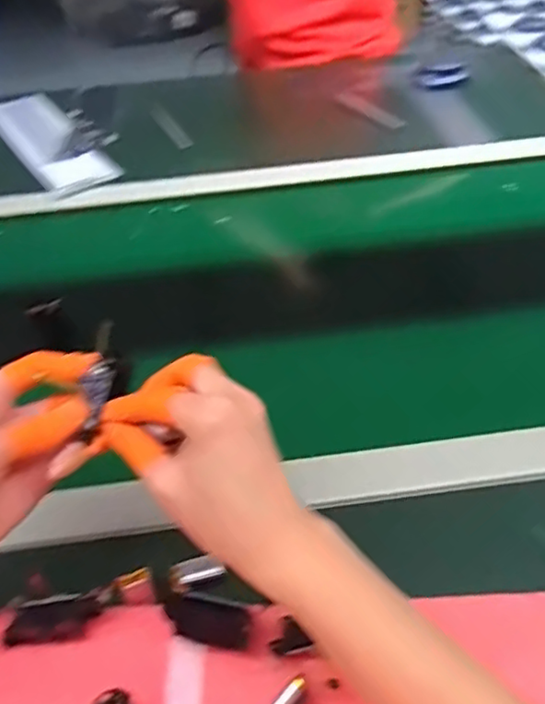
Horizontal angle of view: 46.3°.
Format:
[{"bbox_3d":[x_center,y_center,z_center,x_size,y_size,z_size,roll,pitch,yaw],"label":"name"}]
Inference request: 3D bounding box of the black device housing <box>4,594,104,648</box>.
[{"bbox_3d":[-0.126,0.154,0.365,0.052,0.018,0.018,-10,46,-3],"label":"black device housing"}]

